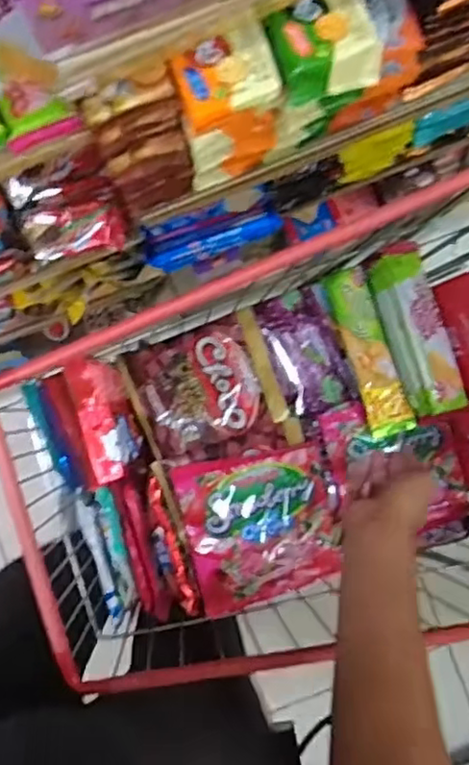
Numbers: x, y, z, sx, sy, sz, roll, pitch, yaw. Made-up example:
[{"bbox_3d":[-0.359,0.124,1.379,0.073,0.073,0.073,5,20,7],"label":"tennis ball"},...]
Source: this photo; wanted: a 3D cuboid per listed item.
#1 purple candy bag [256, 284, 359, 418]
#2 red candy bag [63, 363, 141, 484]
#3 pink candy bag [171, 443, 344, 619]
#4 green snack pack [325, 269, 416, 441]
[{"bbox_3d":[0.087,-0.037,0.777,0.090,0.030,0.148,-19,90,0],"label":"purple candy bag"},{"bbox_3d":[-0.143,0.039,0.716,0.042,0.096,0.130,-14,90,0],"label":"red candy bag"},{"bbox_3d":[0.031,0.166,0.728,0.168,0.049,0.169,-13,90,0],"label":"pink candy bag"},{"bbox_3d":[0.160,-0.038,0.764,0.047,0.024,0.202,-16,77,0],"label":"green snack pack"}]

